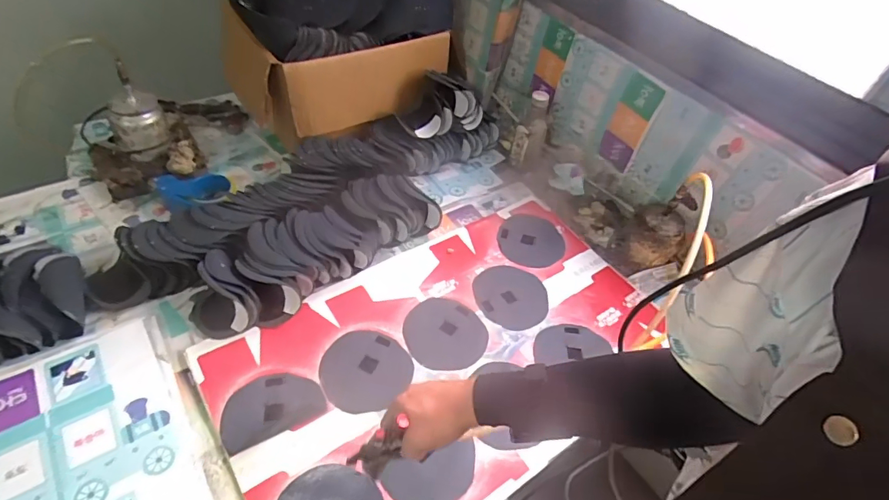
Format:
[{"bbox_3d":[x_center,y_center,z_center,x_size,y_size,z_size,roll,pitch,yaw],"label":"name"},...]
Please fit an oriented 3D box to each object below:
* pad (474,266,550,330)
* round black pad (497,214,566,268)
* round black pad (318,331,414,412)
[{"bbox_3d":[0.130,0.089,0.938,0.144,0.011,0.151,4,48,-5],"label":"pad"},{"bbox_3d":[0.191,-0.025,1.045,0.141,0.005,0.151,4,48,-5],"label":"round black pad"},{"bbox_3d":[-0.129,0.195,0.794,0.146,0.012,0.138,4,48,-5],"label":"round black pad"}]

